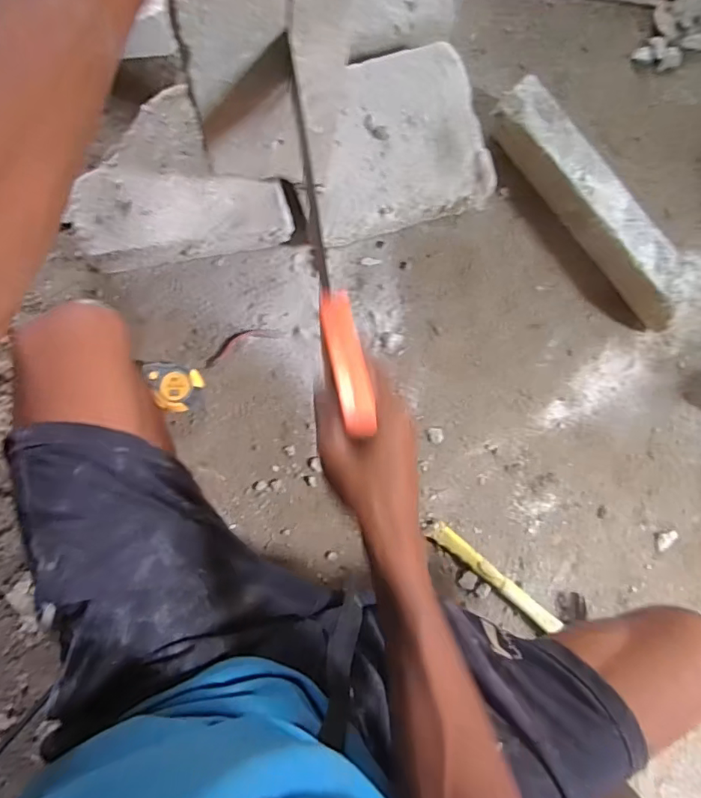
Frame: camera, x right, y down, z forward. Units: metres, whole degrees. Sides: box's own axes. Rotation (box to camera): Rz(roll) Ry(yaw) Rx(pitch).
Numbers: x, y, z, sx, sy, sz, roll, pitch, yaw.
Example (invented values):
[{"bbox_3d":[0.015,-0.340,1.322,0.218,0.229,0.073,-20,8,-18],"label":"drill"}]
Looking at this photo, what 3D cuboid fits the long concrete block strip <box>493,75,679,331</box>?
[{"bbox_3d":[0.330,-0.262,0.711,0.061,0.081,0.366,-39,91,-4],"label":"long concrete block strip"}]

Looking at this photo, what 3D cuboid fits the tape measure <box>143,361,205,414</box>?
[{"bbox_3d":[-0.238,-0.015,0.692,0.076,0.039,0.063,16,88,-3],"label":"tape measure"}]

